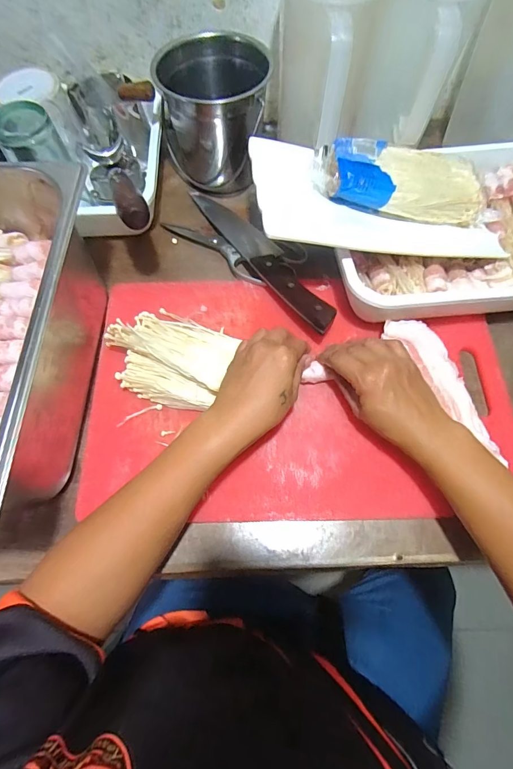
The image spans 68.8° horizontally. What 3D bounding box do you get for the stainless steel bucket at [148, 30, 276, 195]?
[{"bbox_3d":[-0.051,-0.329,0.473,0.138,0.129,0.111,-4,67,-2],"label":"stainless steel bucket"}]

